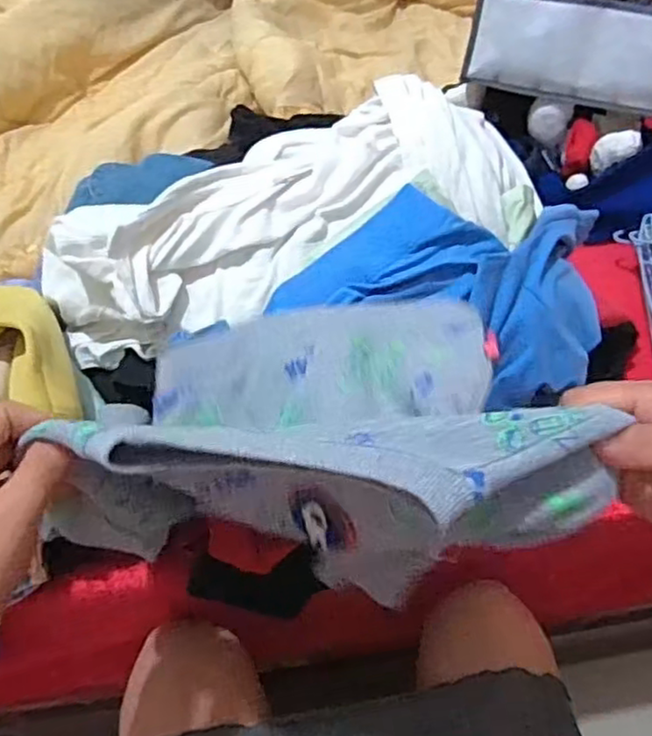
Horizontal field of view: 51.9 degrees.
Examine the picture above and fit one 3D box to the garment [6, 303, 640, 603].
[{"bbox_3d":[-0.001,0.019,0.424,0.286,0.179,0.215,9,50,8],"label":"garment"}]

